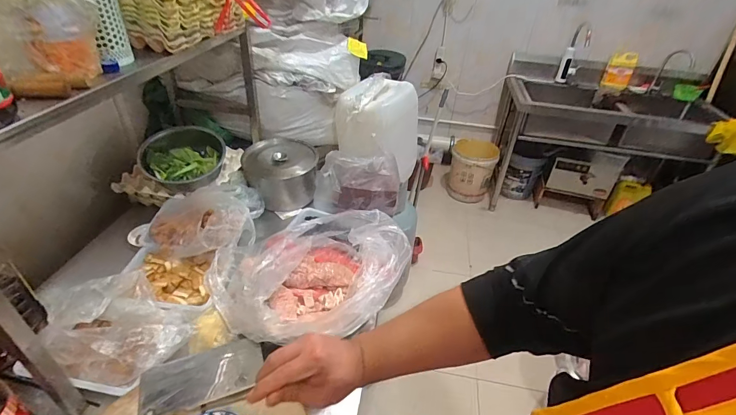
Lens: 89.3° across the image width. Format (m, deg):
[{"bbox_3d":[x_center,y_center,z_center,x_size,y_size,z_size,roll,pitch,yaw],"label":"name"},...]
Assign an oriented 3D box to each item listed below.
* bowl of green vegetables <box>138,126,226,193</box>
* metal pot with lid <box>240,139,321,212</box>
[{"bbox_3d":[-0.545,-0.144,1.102,0.231,0.088,0.209,-7,66,-22],"label":"bowl of green vegetables"},{"bbox_3d":[-0.286,-0.119,1.234,0.225,0.136,0.233,1,40,-1],"label":"metal pot with lid"}]

